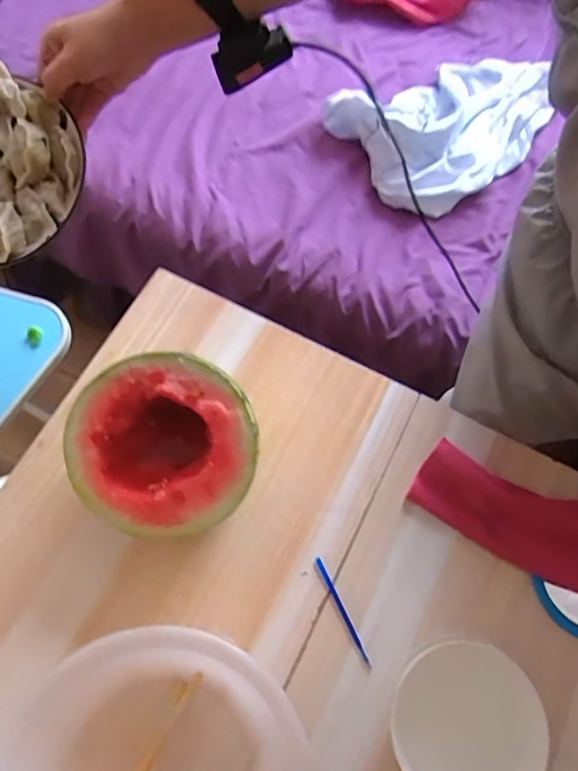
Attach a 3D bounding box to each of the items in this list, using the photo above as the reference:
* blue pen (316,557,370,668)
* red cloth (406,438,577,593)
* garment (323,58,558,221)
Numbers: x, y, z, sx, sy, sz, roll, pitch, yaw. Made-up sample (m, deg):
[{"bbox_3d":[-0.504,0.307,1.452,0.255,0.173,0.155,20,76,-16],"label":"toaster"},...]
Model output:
[{"bbox_3d":[0.052,0.220,0.521,0.006,0.004,0.107,-24,71,-12],"label":"blue pen"},{"bbox_3d":[0.253,0.142,0.544,0.250,0.023,0.090,21,69,11],"label":"red cloth"},{"bbox_3d":[0.262,-0.412,0.803,0.363,0.069,0.213,-33,74,-15],"label":"garment"}]

